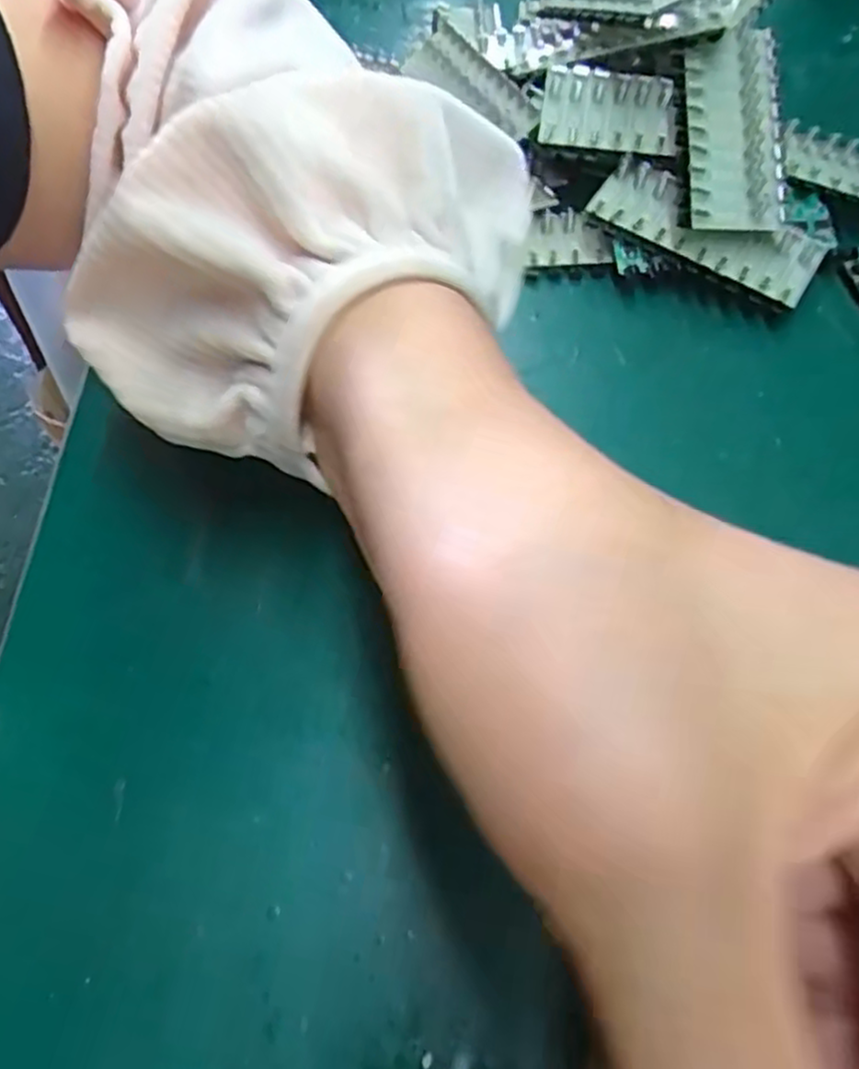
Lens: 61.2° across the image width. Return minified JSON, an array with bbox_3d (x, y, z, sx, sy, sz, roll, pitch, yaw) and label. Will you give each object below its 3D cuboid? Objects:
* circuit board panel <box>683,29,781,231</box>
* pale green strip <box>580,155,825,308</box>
[{"bbox_3d":[0.106,-0.142,0.254,0.031,0.008,0.074,2,78,6],"label":"circuit board panel"},{"bbox_3d":[0.098,-0.109,0.258,0.080,0.011,0.028,30,73,11],"label":"pale green strip"}]

